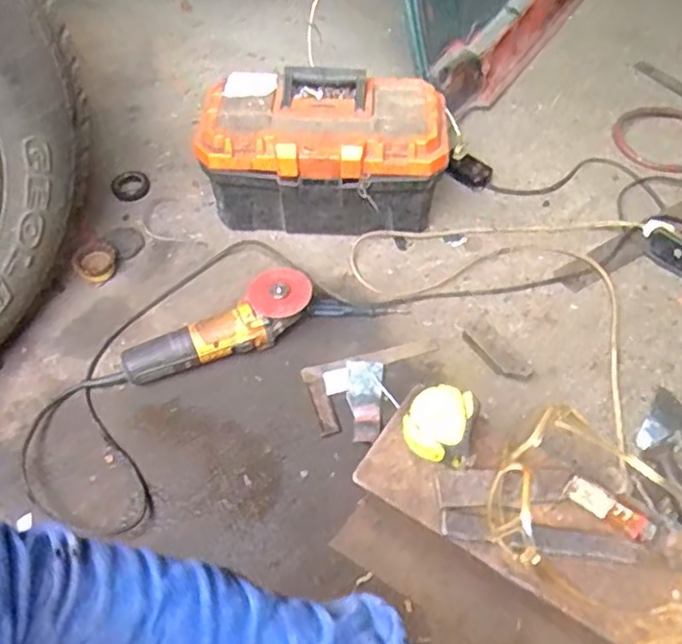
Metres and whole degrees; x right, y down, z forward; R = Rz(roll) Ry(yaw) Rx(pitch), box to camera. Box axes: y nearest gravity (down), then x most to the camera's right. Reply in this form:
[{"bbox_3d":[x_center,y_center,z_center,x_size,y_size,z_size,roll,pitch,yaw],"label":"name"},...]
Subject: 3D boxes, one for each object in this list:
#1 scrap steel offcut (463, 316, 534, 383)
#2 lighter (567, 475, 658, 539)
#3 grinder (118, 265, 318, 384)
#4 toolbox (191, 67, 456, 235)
[{"bbox_3d":[0.233,0.043,0.959,0.045,0.026,0.117,-29,59,-21],"label":"scrap steel offcut"},{"bbox_3d":[0.233,0.161,0.559,0.075,0.009,0.023,29,59,20],"label":"lighter"},{"bbox_3d":[-0.180,0.007,0.943,0.280,0.093,0.079,-17,55,-13],"label":"grinder"},{"bbox_3d":[-0.030,-0.267,1.077,0.371,0.215,0.189,0,53,-1],"label":"toolbox"}]

